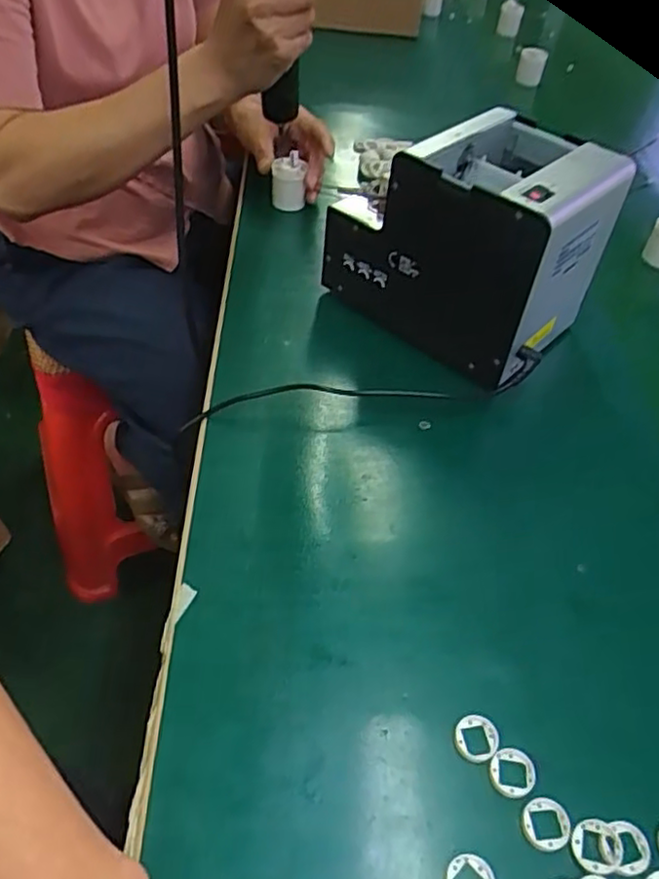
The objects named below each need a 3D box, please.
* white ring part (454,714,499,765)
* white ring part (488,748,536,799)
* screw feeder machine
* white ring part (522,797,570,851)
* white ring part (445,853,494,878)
[{"bbox_3d":[0.074,0.151,0.343,0.022,0.004,0.023,2,48,-2],"label":"white ring part"},{"bbox_3d":[0.090,0.163,0.333,0.021,0.004,0.022,2,48,-2],"label":"white ring part"},{"bbox_3d":[0.114,-0.166,0.544,0.185,0.145,0.143,36,55,25],"label":"screw feeder machine"},{"bbox_3d":[0.102,0.179,0.317,0.022,0.004,0.022,2,48,-2],"label":"white ring part"},{"bbox_3d":[0.063,0.196,0.300,0.021,0.004,0.022,2,48,-2],"label":"white ring part"}]

